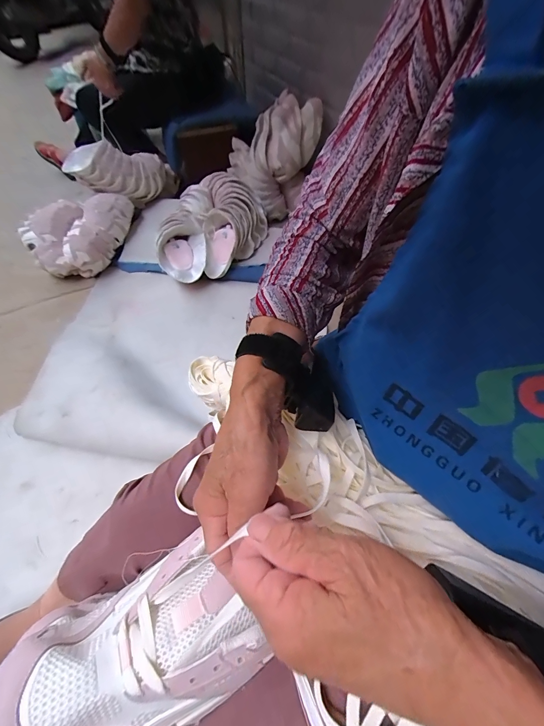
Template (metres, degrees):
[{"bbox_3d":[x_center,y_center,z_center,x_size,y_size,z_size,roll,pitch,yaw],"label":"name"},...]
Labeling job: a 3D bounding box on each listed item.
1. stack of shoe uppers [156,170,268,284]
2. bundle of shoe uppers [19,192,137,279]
[{"bbox_3d":[-0.191,-0.466,1.065,0.305,0.135,0.457,9,54,6],"label":"stack of shoe uppers"},{"bbox_3d":[-0.707,-0.476,1.152,0.313,0.159,0.358,3,54,2],"label":"bundle of shoe uppers"}]

